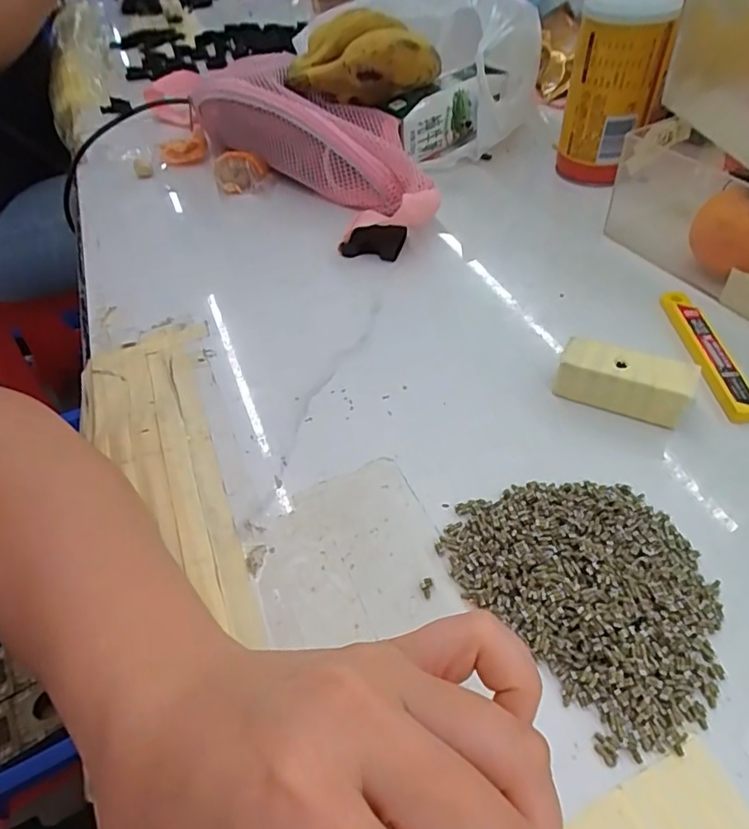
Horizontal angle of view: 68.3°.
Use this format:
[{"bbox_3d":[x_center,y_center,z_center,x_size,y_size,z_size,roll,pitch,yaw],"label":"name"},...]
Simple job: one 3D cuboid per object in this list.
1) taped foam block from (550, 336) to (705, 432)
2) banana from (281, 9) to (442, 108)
[{"bbox_3d":[0.131,-0.017,0.292,0.064,0.027,0.024,19,53,21],"label":"taped foam block"},{"bbox_3d":[-0.009,-0.291,0.460,0.116,0.063,0.062,3,49,9],"label":"banana"}]

